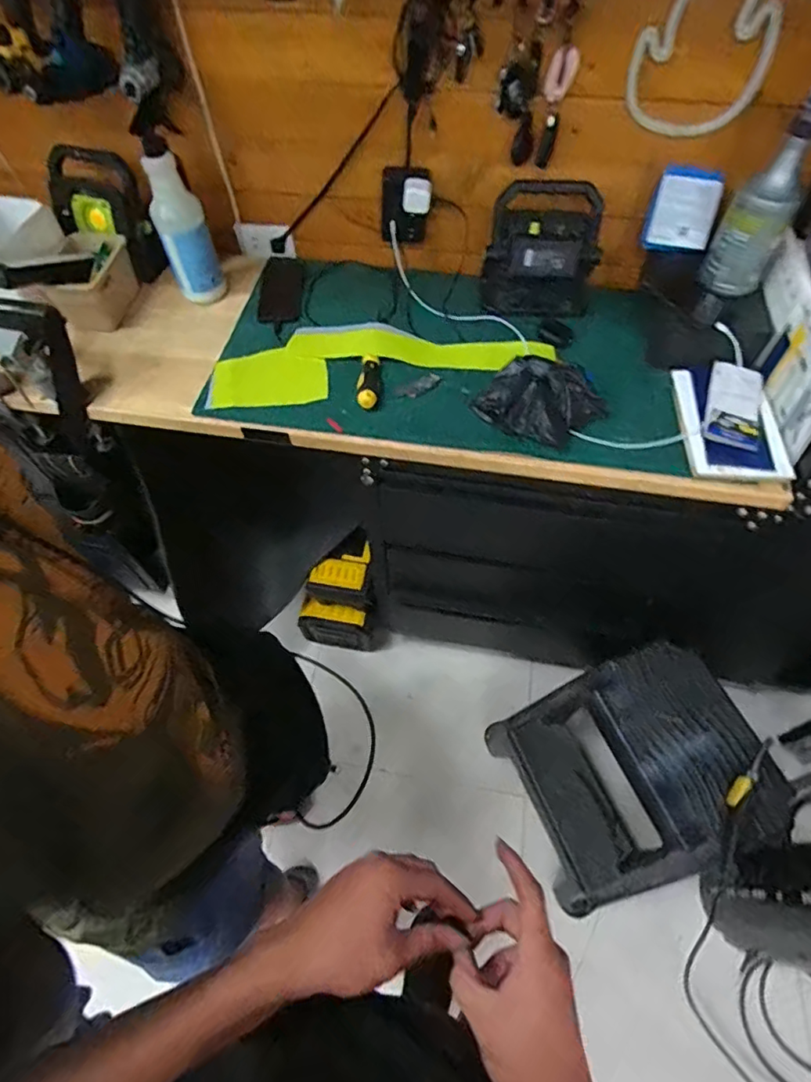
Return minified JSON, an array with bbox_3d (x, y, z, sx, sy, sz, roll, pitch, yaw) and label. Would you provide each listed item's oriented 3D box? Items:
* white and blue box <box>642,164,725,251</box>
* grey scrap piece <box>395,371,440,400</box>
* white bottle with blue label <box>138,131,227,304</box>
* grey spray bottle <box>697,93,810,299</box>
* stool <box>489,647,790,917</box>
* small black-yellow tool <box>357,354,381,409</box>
[{"bbox_3d":[0.464,-0.553,0.917,0.101,0.120,0.016,17,25,17],"label":"white and blue box"},{"bbox_3d":[0.022,-0.264,0.940,0.082,0.011,0.028,-26,61,-14],"label":"grey scrap piece"},{"bbox_3d":[-0.396,-0.556,0.979,0.082,0.258,0.080,-14,59,-8],"label":"white bottle with blue label"},{"bbox_3d":[0.524,-0.499,0.777,0.088,0.286,0.067,24,62,15],"label":"grey spray bottle"},{"bbox_3d":[0.488,0.501,1.197,0.409,0.395,0.412,-17,60,-9],"label":"stool"},{"bbox_3d":[-0.062,-0.271,0.921,0.037,0.029,0.123,-1,58,0],"label":"small black-yellow tool"}]

